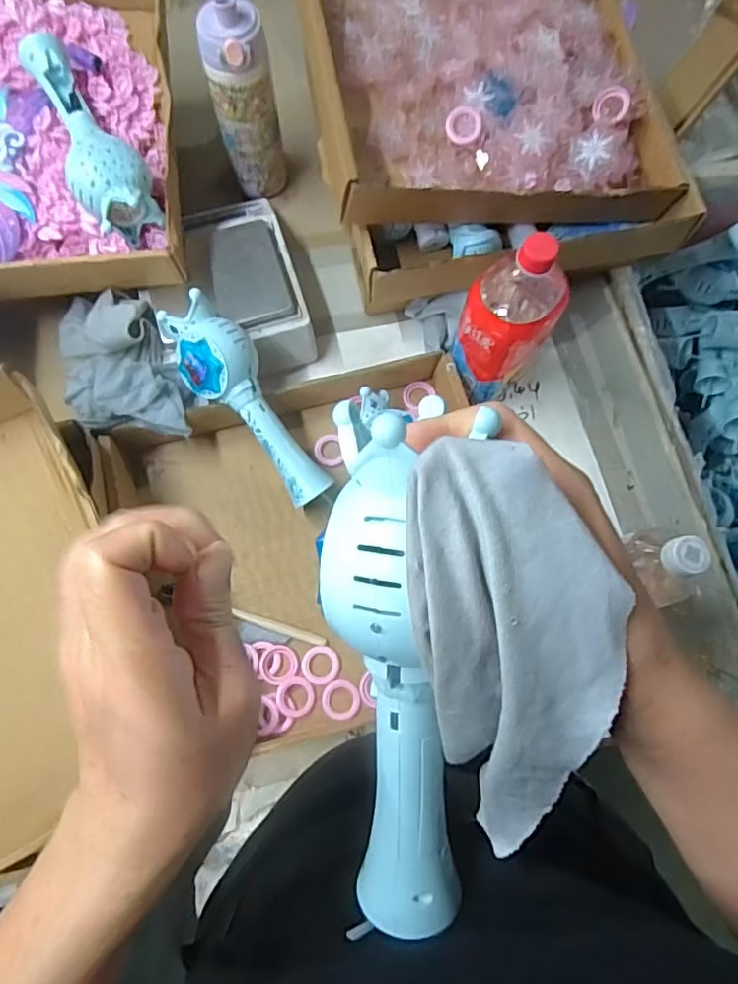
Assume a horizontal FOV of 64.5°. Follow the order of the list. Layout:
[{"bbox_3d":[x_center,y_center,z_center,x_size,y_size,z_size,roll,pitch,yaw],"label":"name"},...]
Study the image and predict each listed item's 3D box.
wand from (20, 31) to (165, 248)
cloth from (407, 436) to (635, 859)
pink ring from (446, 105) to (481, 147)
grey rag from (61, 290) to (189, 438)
[{"bbox_3d":[-0.300,-0.372,0.612,0.074,0.060,0.241,-30,77,-9],"label":"wand"},{"bbox_3d":[0.054,0.068,0.207,0.062,0.032,0.172,-13,110,-5],"label":"cloth"},{"bbox_3d":[0.099,-0.384,0.613,0.036,0.004,0.039,2,105,8],"label":"pink ring"},{"bbox_3d":[-0.264,-0.138,0.609,0.117,0.051,0.185,-17,75,-6],"label":"grey rag"}]

